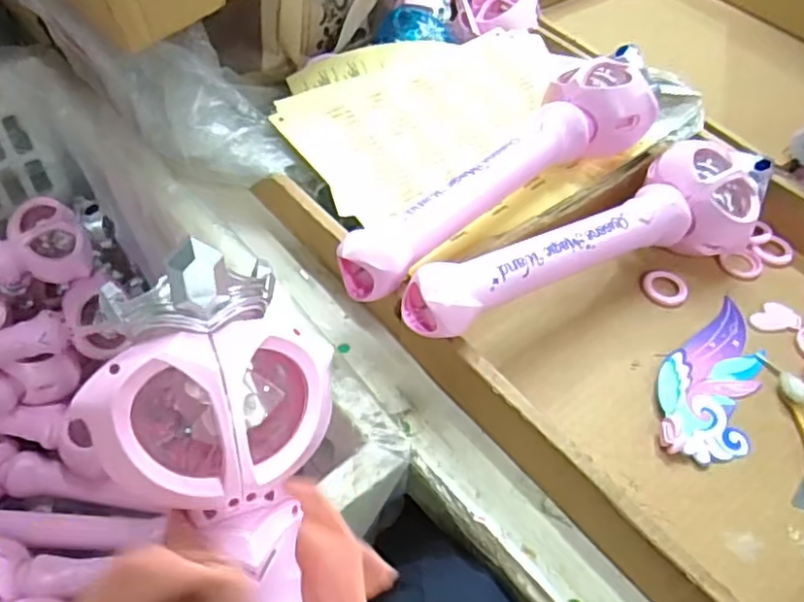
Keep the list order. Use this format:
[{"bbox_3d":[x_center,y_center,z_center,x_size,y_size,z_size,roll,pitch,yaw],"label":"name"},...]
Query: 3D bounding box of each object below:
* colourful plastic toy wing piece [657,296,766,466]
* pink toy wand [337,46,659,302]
[{"bbox_3d":[0.241,0.054,0.509,0.068,0.018,0.164,24,53,15],"label":"colourful plastic toy wing piece"},{"bbox_3d":[0.088,-0.110,0.550,0.359,0.075,0.087,-32,59,-26],"label":"pink toy wand"}]

